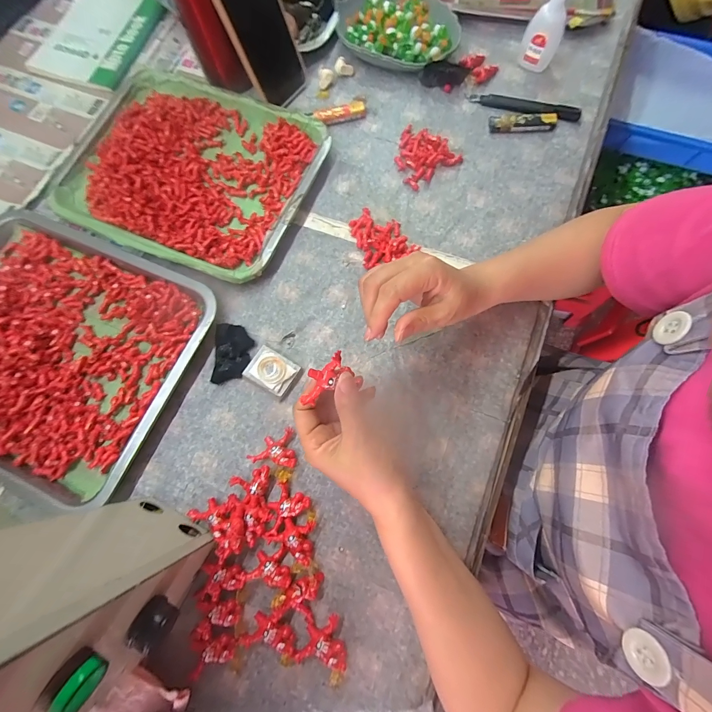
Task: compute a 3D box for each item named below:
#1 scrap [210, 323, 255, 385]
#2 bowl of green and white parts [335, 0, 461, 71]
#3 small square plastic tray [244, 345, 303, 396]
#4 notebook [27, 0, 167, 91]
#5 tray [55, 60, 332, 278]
[{"bbox_3d":[-0.135,-0.004,0.367,0.040,0.012,0.064,-2,76,1],"label":"scrap"},{"bbox_3d":[0.055,-0.445,0.459,0.163,0.037,0.112,18,77,6],"label":"bowl of green and white parts"},{"bbox_3d":[-0.090,0.015,0.357,0.050,0.019,0.039,30,79,8],"label":"small square plastic tray"},{"bbox_3d":[-0.382,-0.484,0.498,0.158,0.013,0.188,21,78,6],"label":"notebook"},{"bbox_3d":[-0.208,-0.233,0.421,0.303,0.026,0.241,20,77,6],"label":"tray"}]

